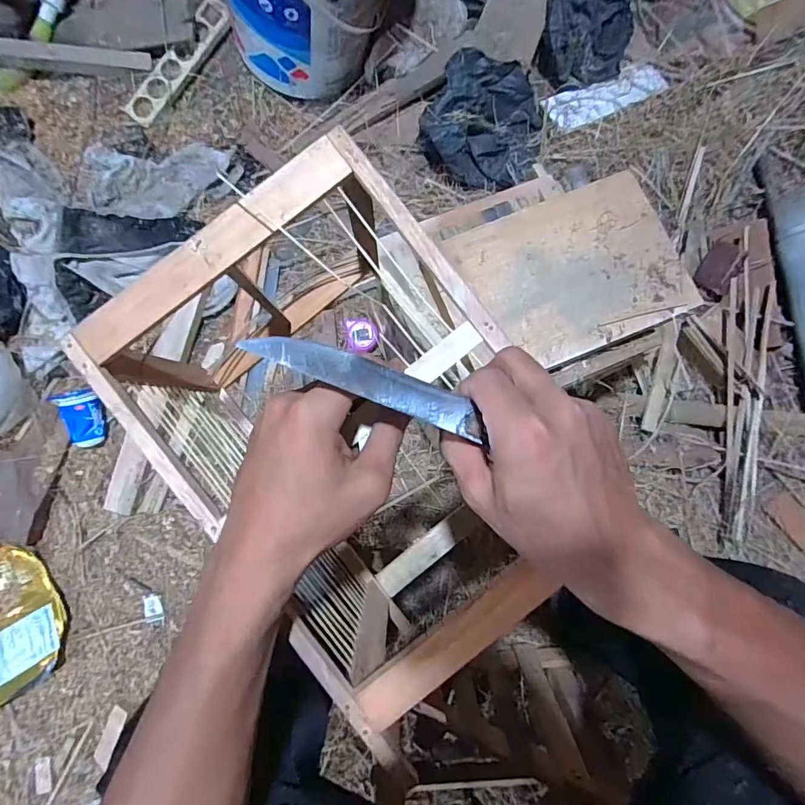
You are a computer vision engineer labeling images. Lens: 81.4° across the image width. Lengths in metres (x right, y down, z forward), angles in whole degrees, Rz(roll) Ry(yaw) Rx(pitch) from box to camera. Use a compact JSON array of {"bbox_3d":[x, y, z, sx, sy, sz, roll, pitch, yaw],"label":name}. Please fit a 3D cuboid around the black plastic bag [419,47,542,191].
[{"bbox_3d":[0.146,-0.513,0.850,0.221,0.090,0.211,11,80,2],"label":"black plastic bag"}]

